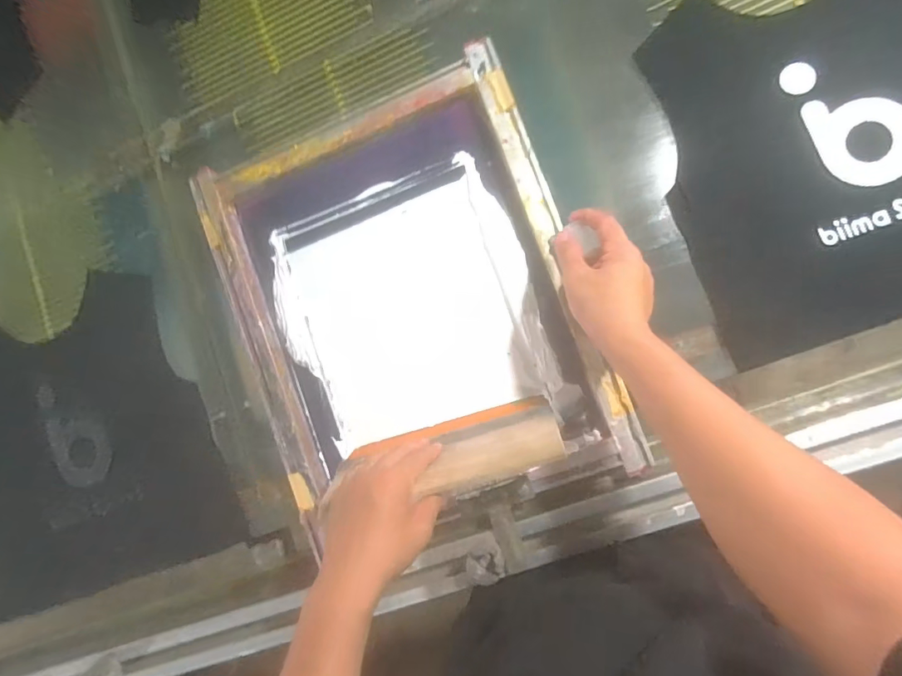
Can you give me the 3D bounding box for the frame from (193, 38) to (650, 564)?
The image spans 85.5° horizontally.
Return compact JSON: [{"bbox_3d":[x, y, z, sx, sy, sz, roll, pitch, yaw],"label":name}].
[{"bbox_3d":[-0.055,-0.039,0.580,0.393,0.044,0.478,-22,88,12],"label":"frame"}]

